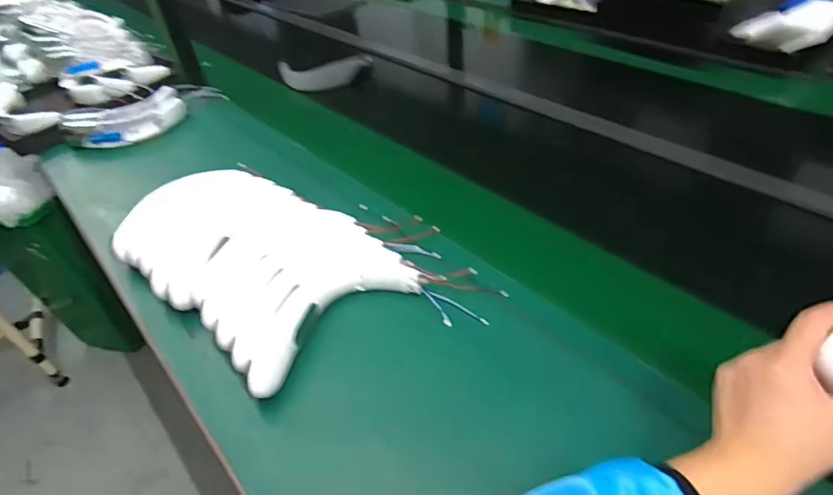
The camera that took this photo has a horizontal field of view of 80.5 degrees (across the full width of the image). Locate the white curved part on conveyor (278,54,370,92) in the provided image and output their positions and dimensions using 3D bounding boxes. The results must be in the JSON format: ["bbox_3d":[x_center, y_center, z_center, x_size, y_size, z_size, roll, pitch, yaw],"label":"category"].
[{"bbox_3d":[-0.224,-0.436,1.222,0.233,0.043,0.074,-7,41,1],"label":"white curved part on conveyor"}]

